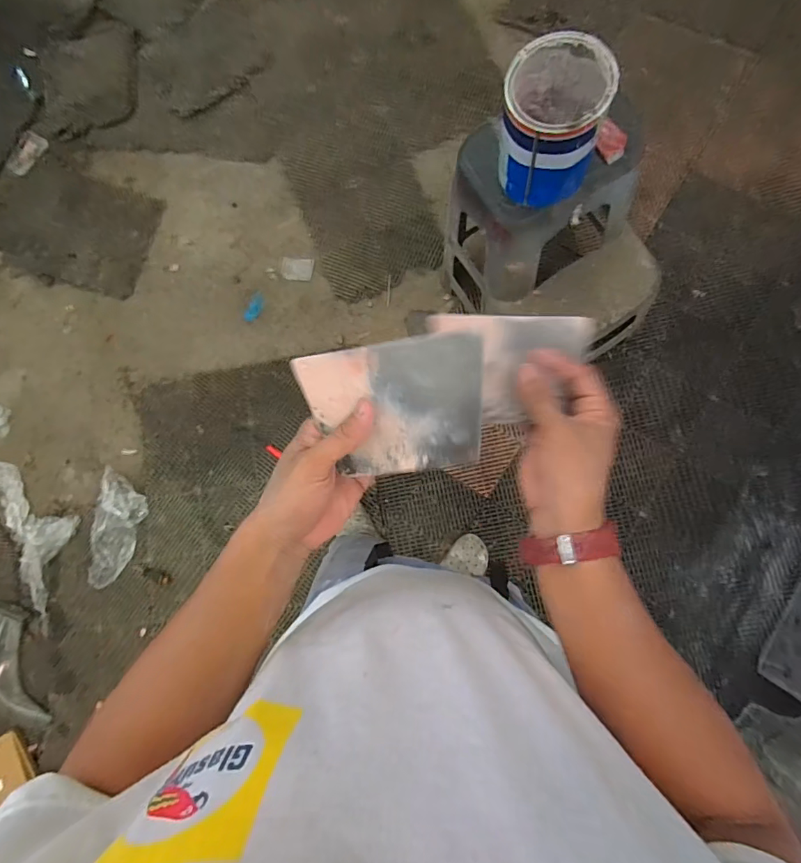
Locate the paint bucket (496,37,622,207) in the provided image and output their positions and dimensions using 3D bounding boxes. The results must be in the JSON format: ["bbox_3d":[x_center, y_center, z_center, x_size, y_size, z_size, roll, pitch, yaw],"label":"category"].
[{"bbox_3d":[0.255,-0.524,0.798,0.167,0.206,0.175,12,84,10],"label":"paint bucket"}]

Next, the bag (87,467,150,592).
[{"bbox_3d":[-0.999,0.341,1.617,0.199,0.036,0.386,12,84,10],"label":"bag"}]

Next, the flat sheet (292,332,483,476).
[{"bbox_3d":[-0.004,-0.017,0.357,0.136,0.005,0.099,-8,101,14],"label":"flat sheet"}]

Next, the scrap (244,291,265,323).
[{"bbox_3d":[-0.507,-0.430,1.622,0.045,0.027,0.107,32,103,9],"label":"scrap"}]

